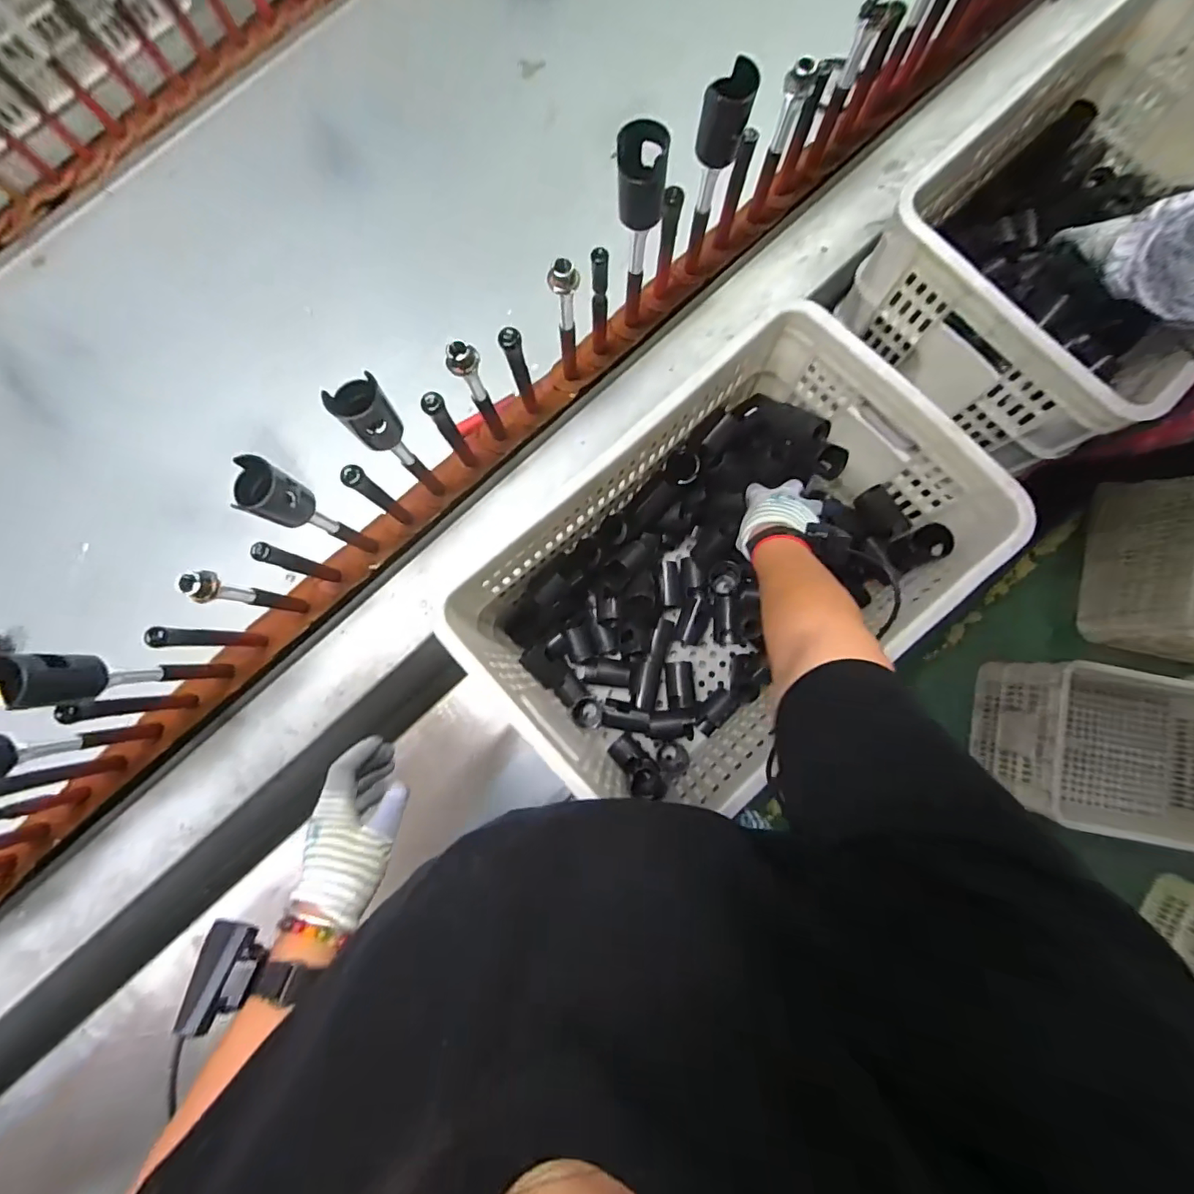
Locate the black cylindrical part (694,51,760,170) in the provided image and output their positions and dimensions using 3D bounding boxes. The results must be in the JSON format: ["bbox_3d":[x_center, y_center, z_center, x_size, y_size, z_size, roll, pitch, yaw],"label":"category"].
[{"bbox_3d":[0.113,-0.423,0.462,0.041,0.067,0.035,17,84,4],"label":"black cylindrical part"}]

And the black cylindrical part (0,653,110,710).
[{"bbox_3d":[-0.437,0.065,0.412,0.045,0.071,0.040,-3,83,1],"label":"black cylindrical part"}]

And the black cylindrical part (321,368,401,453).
[{"bbox_3d":[-0.187,-0.151,0.433,0.040,0.053,0.036,-41,84,-3],"label":"black cylindrical part"}]

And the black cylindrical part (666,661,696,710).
[{"bbox_3d":[0.122,0.127,0.762,0.040,0.032,0.066,-2,83,1],"label":"black cylindrical part"}]

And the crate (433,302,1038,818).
[{"bbox_3d":[0.140,-0.021,0.656,0.524,0.279,0.340,-42,84,-3],"label":"crate"}]

